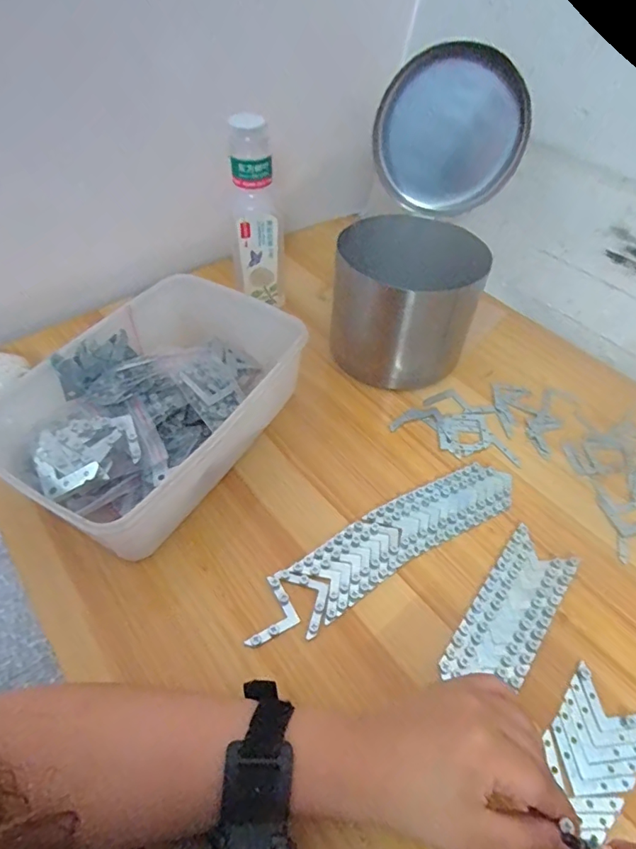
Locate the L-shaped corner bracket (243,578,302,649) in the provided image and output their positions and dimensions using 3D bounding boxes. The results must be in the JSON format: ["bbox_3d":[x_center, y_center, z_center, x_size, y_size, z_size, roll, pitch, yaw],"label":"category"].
[{"bbox_3d":[-0.041,0.140,0.363,0.042,0.004,0.040,-23,54,-19],"label":"L-shaped corner bracket"}]

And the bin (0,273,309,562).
[{"bbox_3d":[-0.135,-0.029,0.435,0.174,0.076,0.271,24,54,19],"label":"bin"}]

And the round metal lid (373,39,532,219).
[{"bbox_3d":[0.130,-0.285,0.477,0.140,0.139,0.028,8,50,4],"label":"round metal lid"}]

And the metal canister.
[{"bbox_3d":[0.094,-0.129,0.512,0.139,0.140,0.118,18,52,14],"label":"metal canister"}]

